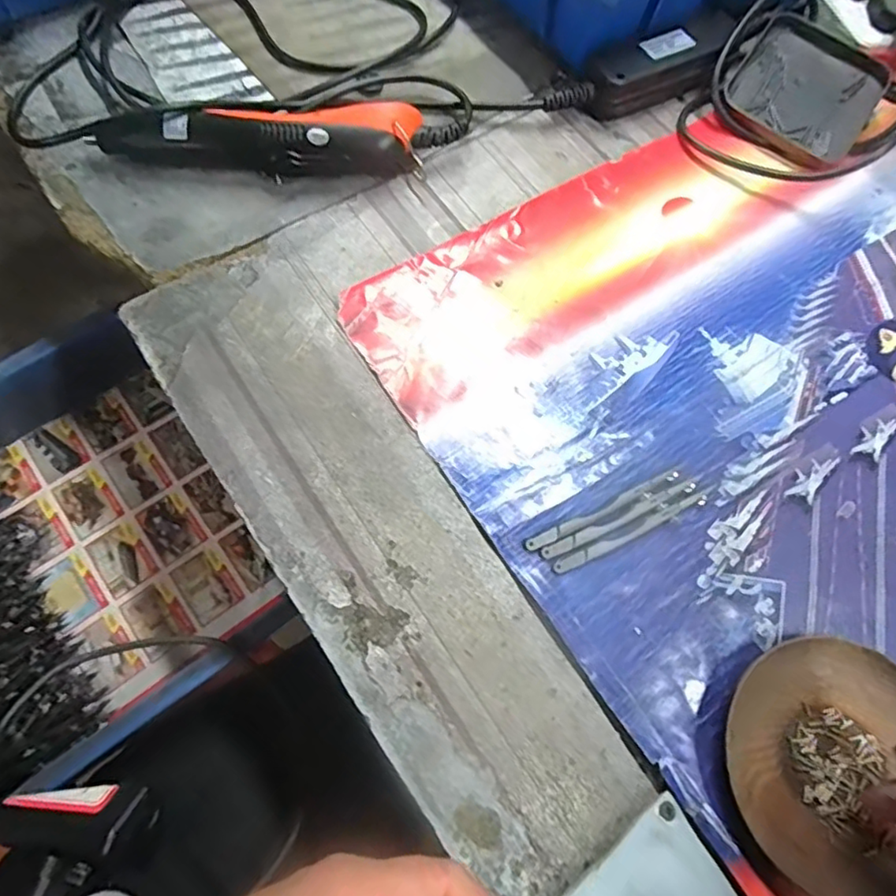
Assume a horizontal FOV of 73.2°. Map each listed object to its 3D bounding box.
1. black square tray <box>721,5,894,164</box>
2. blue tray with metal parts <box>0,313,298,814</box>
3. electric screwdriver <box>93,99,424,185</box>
[{"bbox_3d":[0.273,-0.274,0.459,0.100,0.026,0.098,33,70,9],"label":"black square tray"},{"bbox_3d":[-0.358,0.120,0.417,0.402,0.097,0.293,-32,74,-14],"label":"blue tray with metal parts"},{"bbox_3d":[-0.122,-0.200,0.397,0.206,0.037,0.039,-4,69,-6],"label":"electric screwdriver"}]

